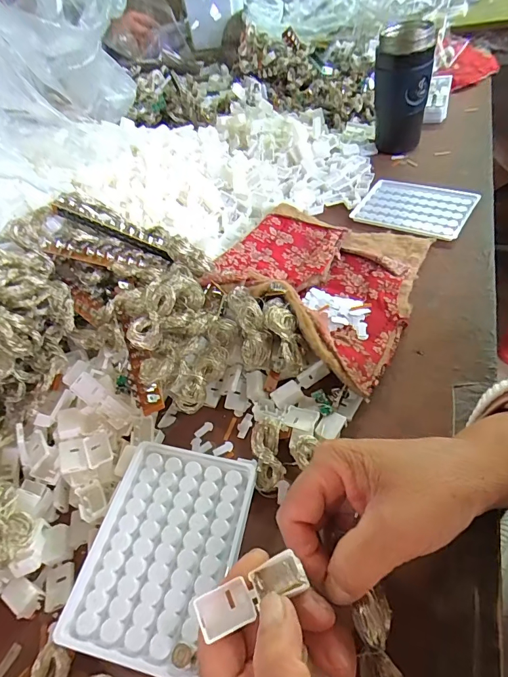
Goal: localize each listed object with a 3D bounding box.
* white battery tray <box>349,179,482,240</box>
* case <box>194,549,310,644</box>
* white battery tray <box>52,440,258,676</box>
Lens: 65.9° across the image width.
[{"bbox_3d":[0.199,-0.165,0.490,0.128,0.015,0.096,28,59,24],"label":"white battery tray"},{"bbox_3d":[-0.001,0.125,0.192,0.054,0.011,0.020,-24,54,-11],"label":"case"},{"bbox_3d":[-0.061,0.138,0.265,0.097,0.011,0.129,8,53,11],"label":"white battery tray"}]

